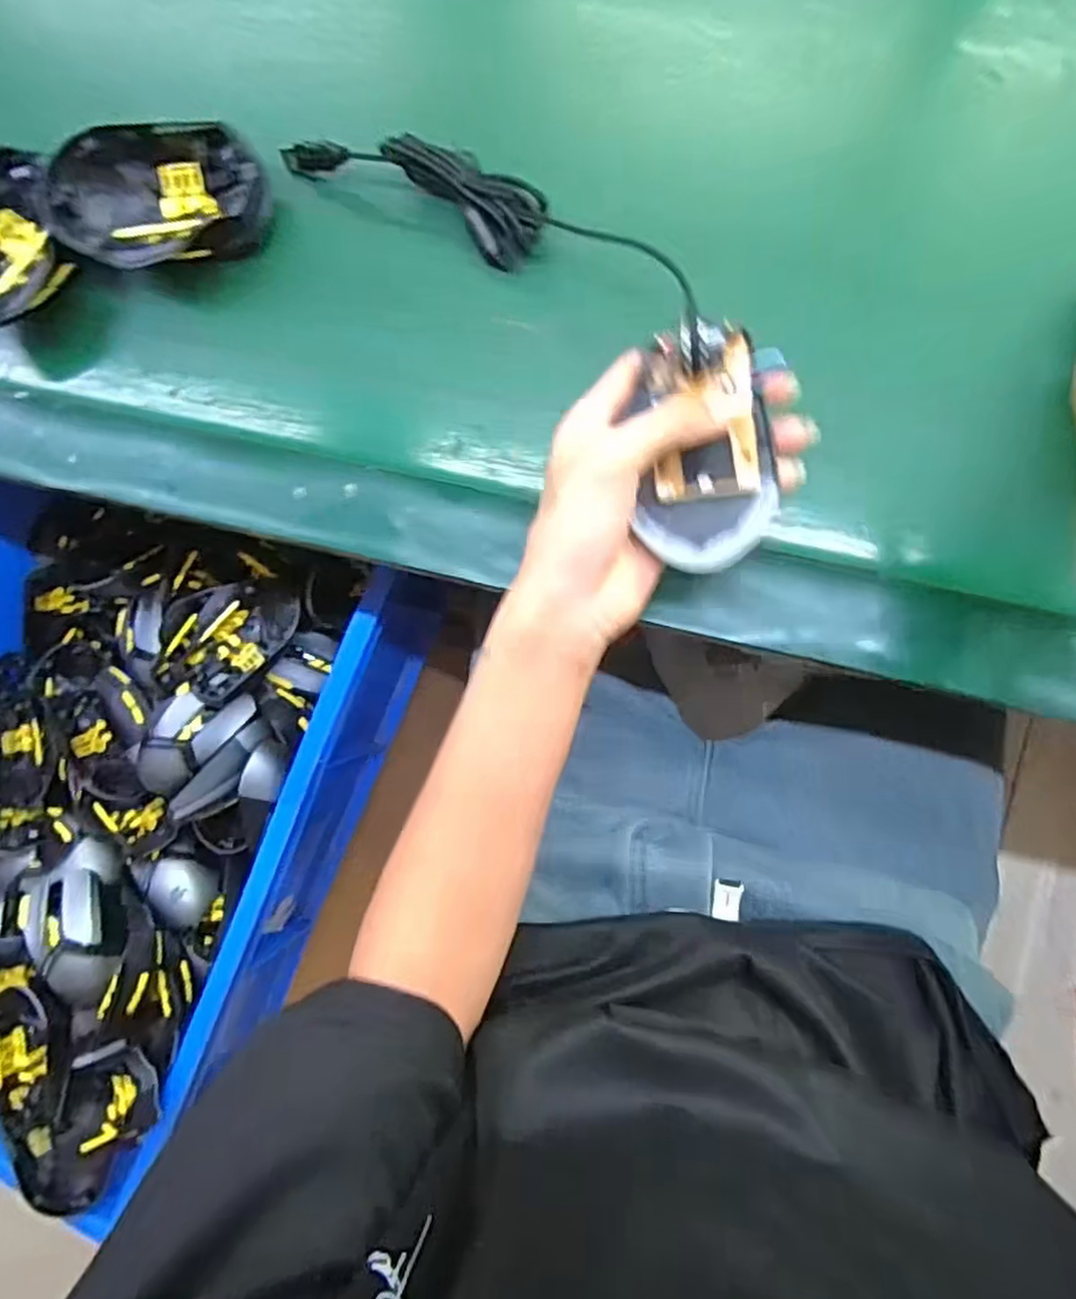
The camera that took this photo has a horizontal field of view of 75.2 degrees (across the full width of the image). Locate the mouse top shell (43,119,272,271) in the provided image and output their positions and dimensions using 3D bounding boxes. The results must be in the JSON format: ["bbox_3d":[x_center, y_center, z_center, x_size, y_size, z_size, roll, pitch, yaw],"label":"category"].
[{"bbox_3d":[-0.216,-0.256,0.405,0.120,0.043,0.068,-10,87,12],"label":"mouse top shell"}]

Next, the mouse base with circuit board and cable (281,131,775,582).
[{"bbox_3d":[0.003,-0.182,0.351,0.094,0.041,0.336,-40,71,6],"label":"mouse base with circuit board and cable"}]

